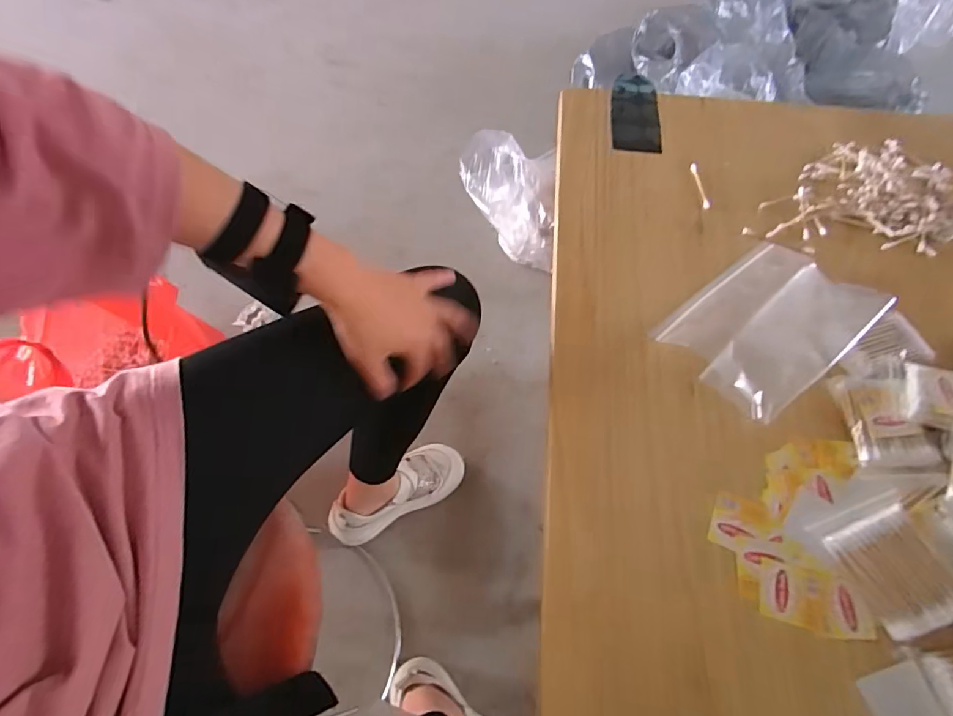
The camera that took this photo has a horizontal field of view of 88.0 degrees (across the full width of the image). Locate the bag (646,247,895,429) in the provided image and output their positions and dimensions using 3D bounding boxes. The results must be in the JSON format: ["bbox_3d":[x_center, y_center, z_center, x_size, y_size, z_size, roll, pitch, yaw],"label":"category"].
[{"bbox_3d":[0.276,-0.037,0.463,0.191,0.026,0.125,-35,66,-18],"label":"bag"}]

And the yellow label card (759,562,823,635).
[{"bbox_3d":[0.225,0.169,0.353,0.042,0.004,0.040,14,61,8],"label":"yellow label card"}]

